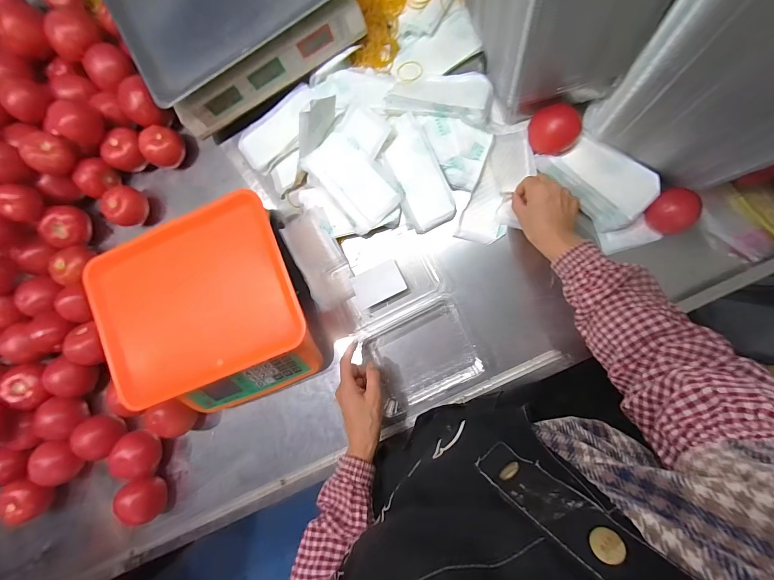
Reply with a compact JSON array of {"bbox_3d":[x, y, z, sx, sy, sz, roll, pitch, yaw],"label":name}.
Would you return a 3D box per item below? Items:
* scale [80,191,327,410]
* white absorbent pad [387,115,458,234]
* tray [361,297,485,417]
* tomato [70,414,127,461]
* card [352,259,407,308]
[{"bbox_3d":[-0.262,0.040,0.525,0.297,0.105,0.283,-20,85,7],"label":"scale"},{"bbox_3d":[0.050,-0.184,0.537,0.078,0.020,0.173,-18,86,7],"label":"white absorbent pad"},{"bbox_3d":[0.059,0.099,0.540,0.163,0.040,0.134,-30,89,7],"label":"tray"},{"bbox_3d":[-0.498,0.254,0.586,0.066,0.057,0.071,-27,88,5],"label":"tomato"},{"bbox_3d":[-0.014,-0.009,0.552,0.082,0.005,0.054,-25,87,7],"label":"card"}]

